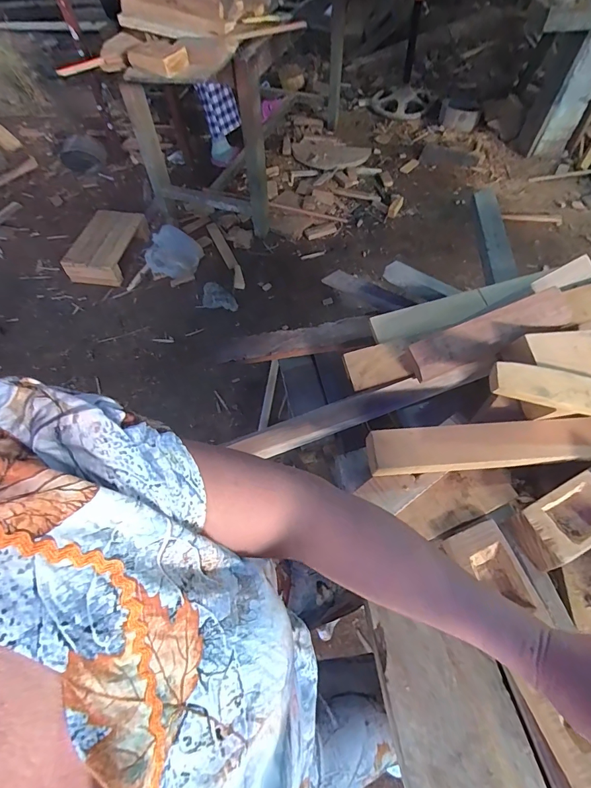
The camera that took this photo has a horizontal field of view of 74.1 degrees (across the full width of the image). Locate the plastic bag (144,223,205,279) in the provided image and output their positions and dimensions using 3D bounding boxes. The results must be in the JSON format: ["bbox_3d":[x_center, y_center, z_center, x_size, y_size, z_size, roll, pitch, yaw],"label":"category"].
[{"bbox_3d":[-0.519,-0.603,1.693,0.234,0.088,0.244,11,58,8],"label":"plastic bag"}]

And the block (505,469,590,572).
[{"bbox_3d":[0.315,0.145,0.450,0.124,0.046,0.068,-23,60,-13],"label":"block"}]

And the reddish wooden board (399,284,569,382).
[{"bbox_3d":[0.256,-0.078,0.528,0.218,0.031,0.053,-22,86,-1],"label":"reddish wooden board"}]

